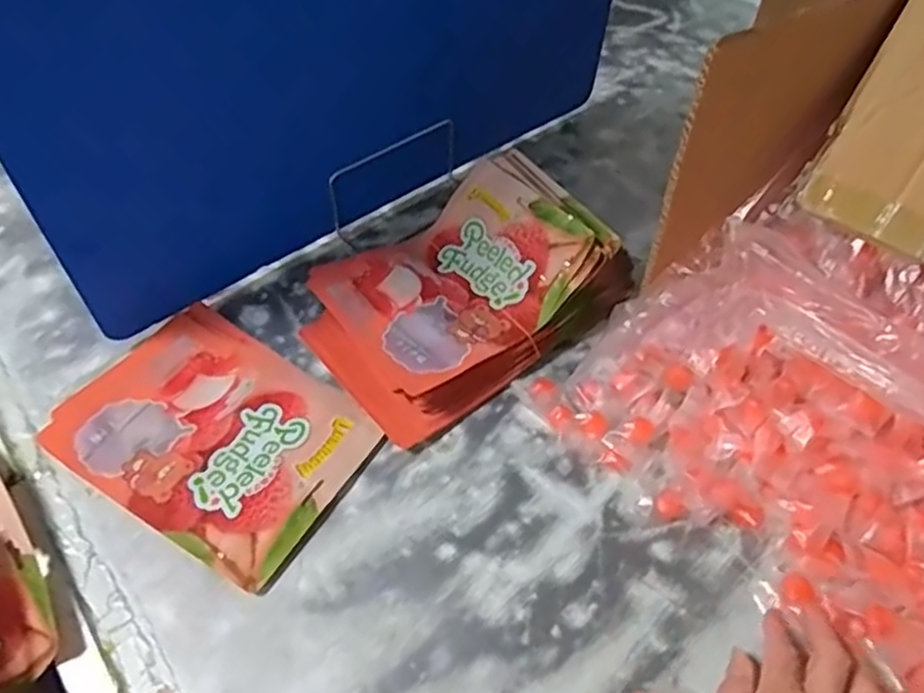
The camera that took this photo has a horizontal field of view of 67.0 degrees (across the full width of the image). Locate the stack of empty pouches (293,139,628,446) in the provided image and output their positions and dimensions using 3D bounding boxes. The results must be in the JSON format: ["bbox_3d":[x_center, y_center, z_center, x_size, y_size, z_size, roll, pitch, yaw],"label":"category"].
[{"bbox_3d":[-0.006,-0.054,0.596,0.244,0.090,0.181,-30,56,-22],"label":"stack of empty pouches"}]

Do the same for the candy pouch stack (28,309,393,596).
[{"bbox_3d":[-0.192,0.066,0.550,0.236,0.010,0.167,26,55,20],"label":"candy pouch stack"}]

